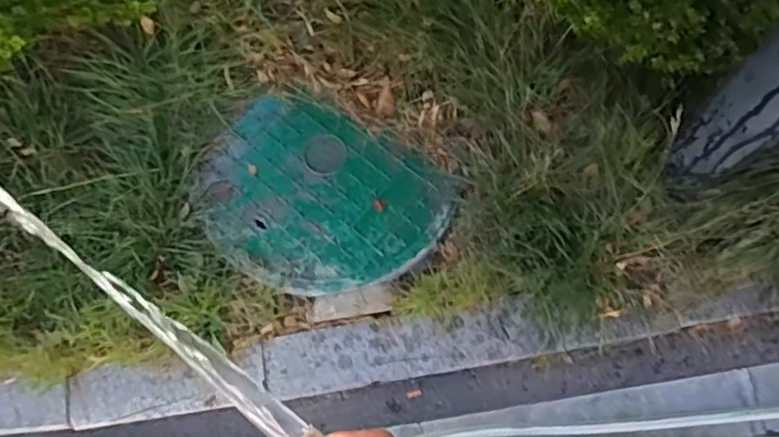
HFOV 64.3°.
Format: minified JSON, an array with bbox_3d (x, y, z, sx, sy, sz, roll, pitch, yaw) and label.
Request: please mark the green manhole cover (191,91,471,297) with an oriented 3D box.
[{"bbox_3d":[-0.170,-0.043,1.534,0.597,0.037,0.492,25,75,10],"label":"green manhole cover"}]

